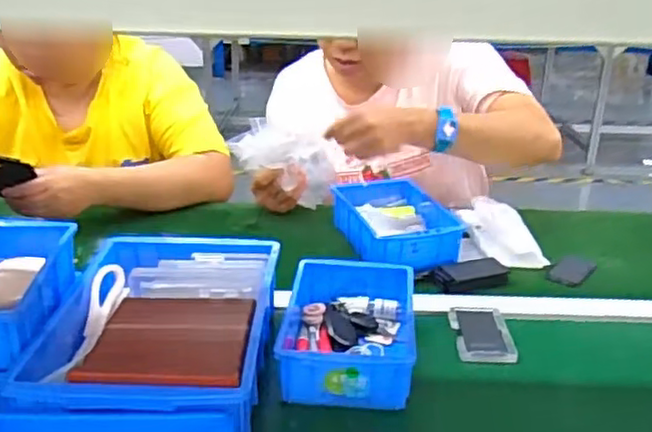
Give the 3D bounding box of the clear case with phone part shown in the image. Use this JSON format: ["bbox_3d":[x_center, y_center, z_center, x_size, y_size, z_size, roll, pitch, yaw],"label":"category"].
[{"bbox_3d":[0.178,0.133,0.770,0.063,0.010,0.108,2,23,1],"label":"clear case with phone part"}]

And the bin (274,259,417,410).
[{"bbox_3d":[0.026,0.121,0.728,0.130,0.058,0.198,3,23,4],"label":"bin"}]

